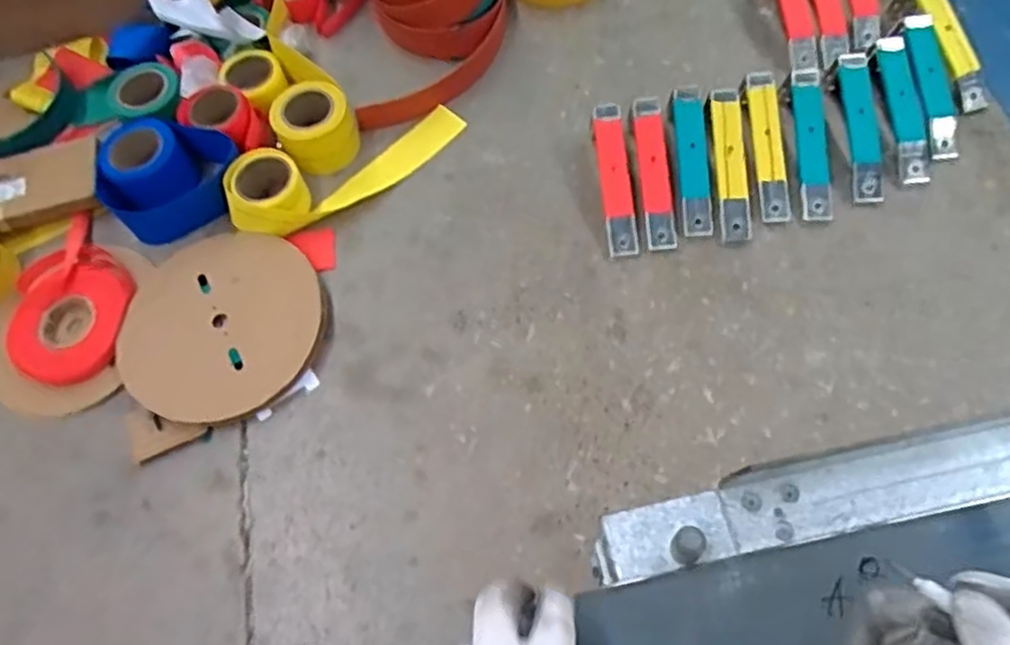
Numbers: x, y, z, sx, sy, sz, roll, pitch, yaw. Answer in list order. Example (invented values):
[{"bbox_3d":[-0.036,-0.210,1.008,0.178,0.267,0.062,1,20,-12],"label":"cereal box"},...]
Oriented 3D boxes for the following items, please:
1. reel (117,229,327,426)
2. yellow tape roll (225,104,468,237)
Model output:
[{"bbox_3d":[-0.609,-0.002,1.518,0.432,0.028,0.436,-1,63,2],"label":"reel"},{"bbox_3d":[-0.371,-0.392,1.688,0.586,0.089,0.198,-20,64,-8],"label":"yellow tape roll"}]

